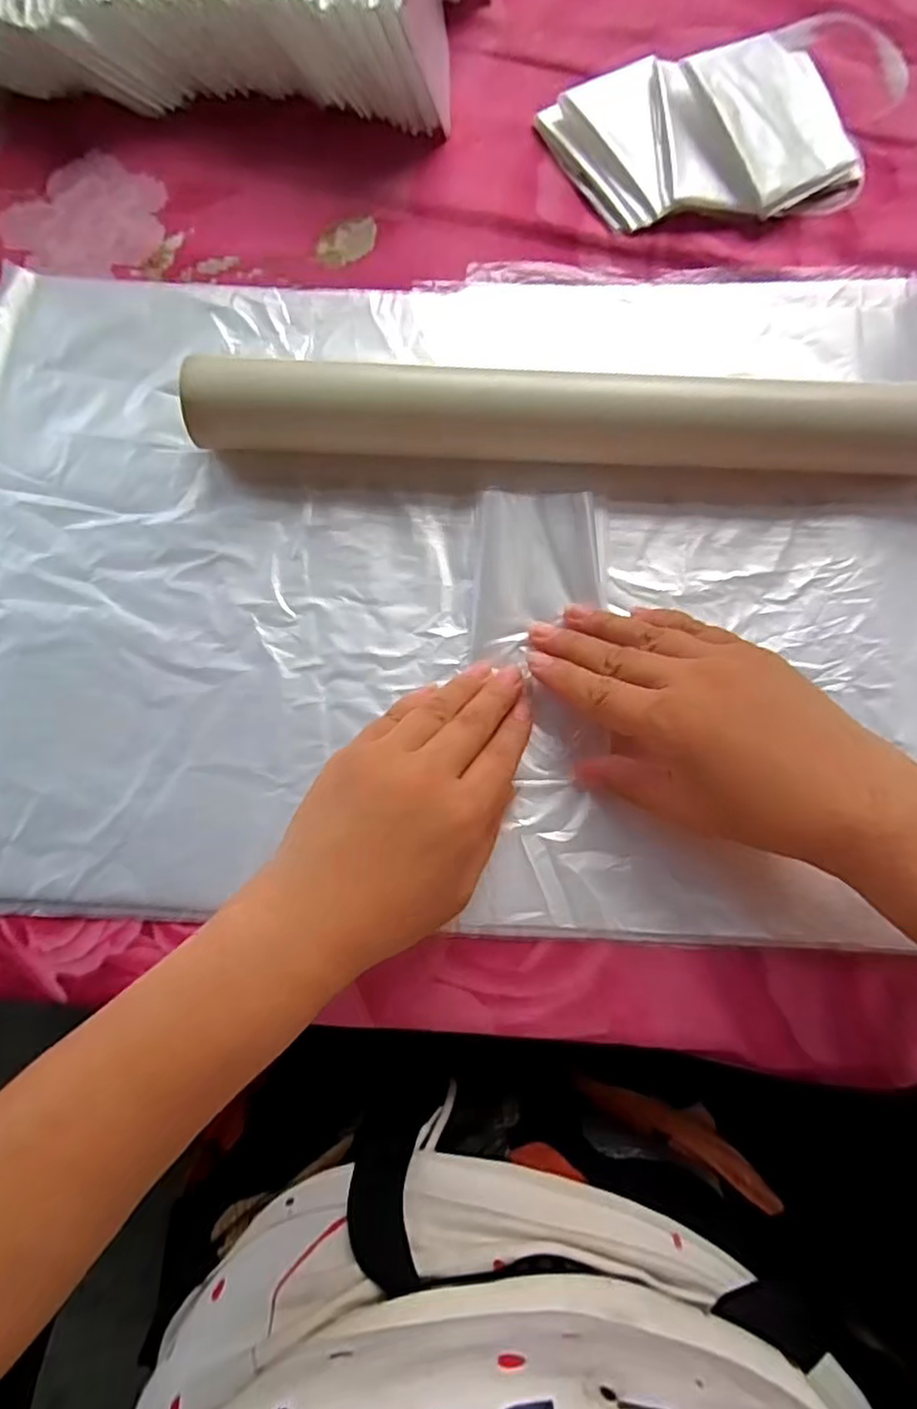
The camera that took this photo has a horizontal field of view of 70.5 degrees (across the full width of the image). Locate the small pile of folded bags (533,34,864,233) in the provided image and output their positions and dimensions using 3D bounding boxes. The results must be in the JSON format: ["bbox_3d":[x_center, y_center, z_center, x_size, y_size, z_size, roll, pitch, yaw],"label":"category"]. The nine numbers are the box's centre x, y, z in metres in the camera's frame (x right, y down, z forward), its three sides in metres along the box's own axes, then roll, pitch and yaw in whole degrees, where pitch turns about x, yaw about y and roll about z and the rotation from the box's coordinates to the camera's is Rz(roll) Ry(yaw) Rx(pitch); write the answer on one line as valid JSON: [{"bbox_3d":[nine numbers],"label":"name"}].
[{"bbox_3d":[0.127,-0.297,0.337,0.154,0.020,0.088,-5,82,-1],"label":"small pile of folded bags"}]

